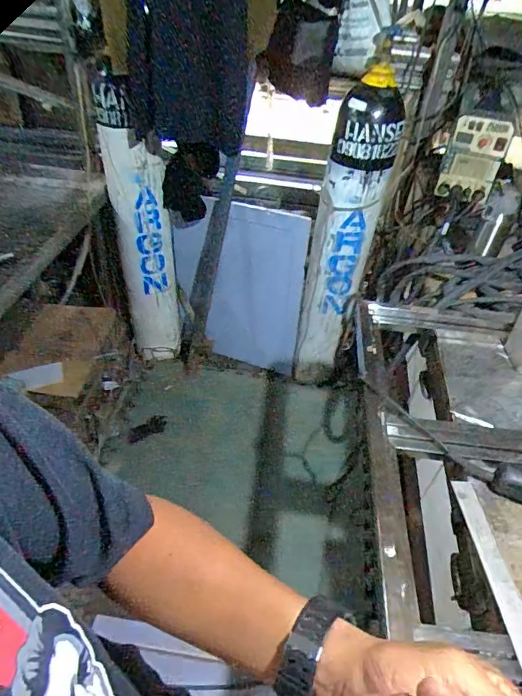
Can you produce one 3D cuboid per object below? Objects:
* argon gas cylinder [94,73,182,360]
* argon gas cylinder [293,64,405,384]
[{"bbox_3d":[-0.474,-0.441,1.831,0.212,1.074,0.241,-7,43,-11],"label":"argon gas cylinder"},{"bbox_3d":[0.299,-0.340,1.733,0.238,1.151,0.183,4,42,-3],"label":"argon gas cylinder"}]

